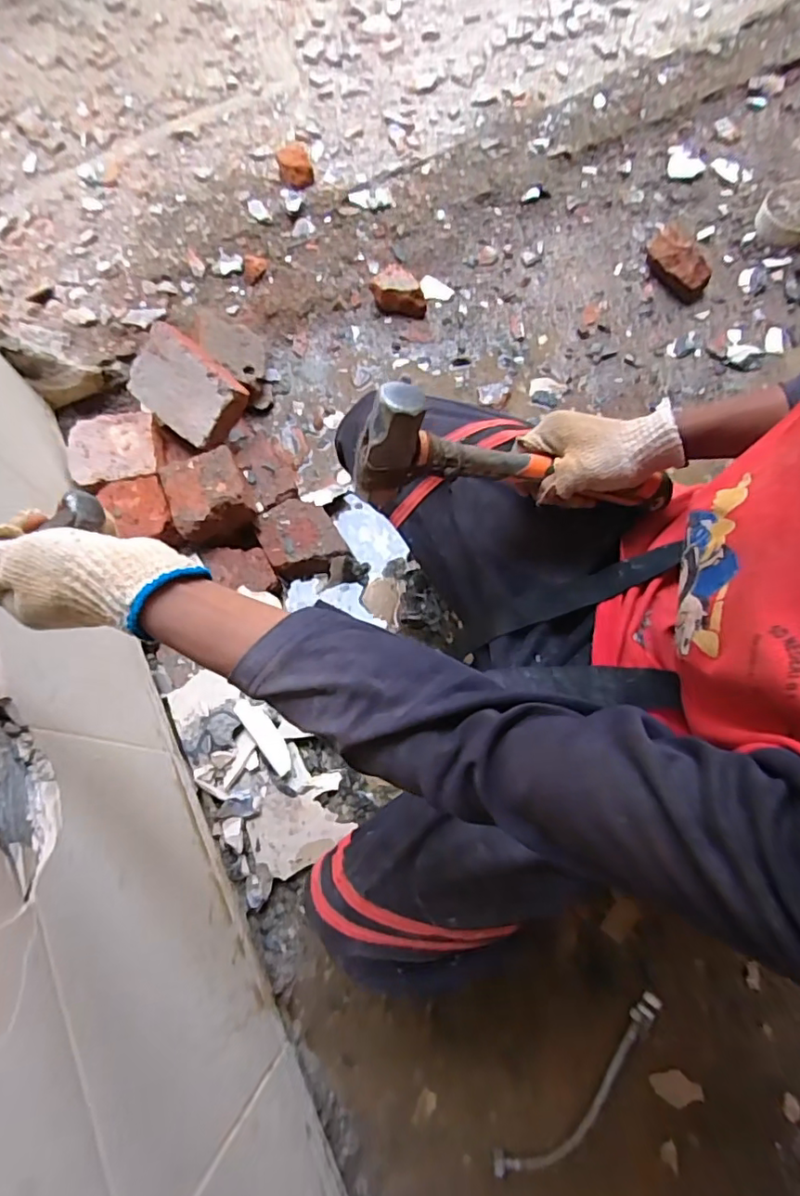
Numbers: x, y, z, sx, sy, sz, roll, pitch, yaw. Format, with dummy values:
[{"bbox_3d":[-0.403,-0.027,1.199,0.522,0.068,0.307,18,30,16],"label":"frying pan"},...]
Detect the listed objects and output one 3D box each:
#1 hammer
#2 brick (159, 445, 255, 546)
[{"bbox_3d":[0.092,-0.113,0.483,0.258,0.086,0.054,4,71,-13],"label":"hammer"},{"bbox_3d":[-0.270,-0.144,0.809,0.106,0.060,0.114,-21,72,-6],"label":"brick"}]

